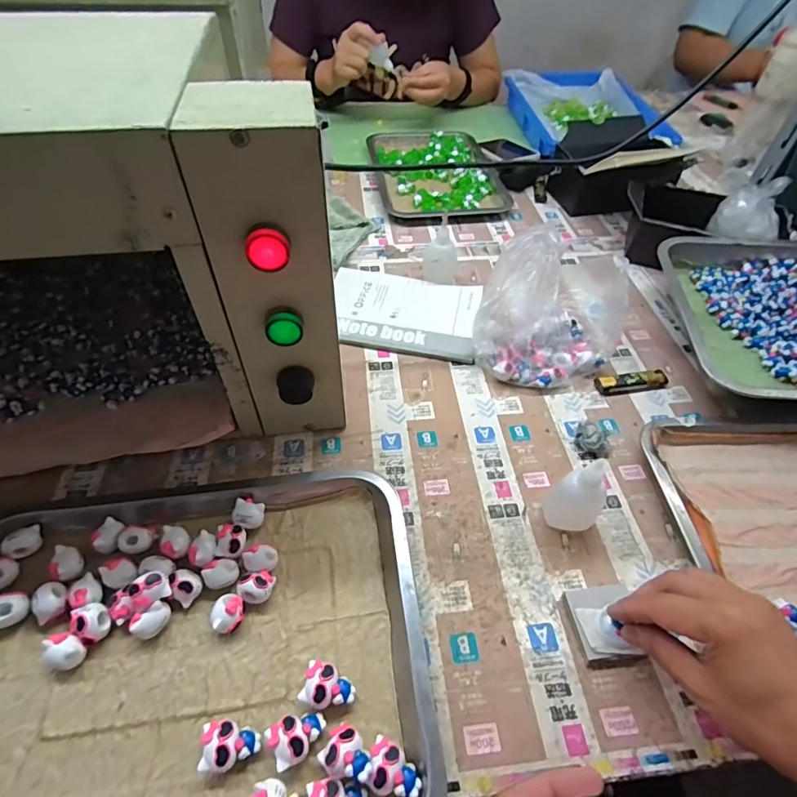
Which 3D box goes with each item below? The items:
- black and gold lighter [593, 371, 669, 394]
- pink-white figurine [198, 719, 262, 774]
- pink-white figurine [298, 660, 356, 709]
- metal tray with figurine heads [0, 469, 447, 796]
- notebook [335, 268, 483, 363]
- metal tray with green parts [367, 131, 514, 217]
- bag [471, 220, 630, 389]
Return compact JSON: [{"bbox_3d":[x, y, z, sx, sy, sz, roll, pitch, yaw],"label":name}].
[{"bbox_3d":[0.261,-0.018,0.523,0.079,0.013,0.020,-7,51,-7],"label":"black and gold lighter"},{"bbox_3d":[-0.105,0.216,0.290,0.033,0.022,0.025,0,50,-2],"label":"pink-white figurine"},{"bbox_3d":[-0.046,0.193,0.312,0.034,0.021,0.024,11,51,7],"label":"pink-white figurine"},{"bbox_3d":[-0.154,0.178,0.322,0.337,0.032,0.267,-6,52,-6],"label":"metal tray with figurine heads"},{"bbox_3d":[0.006,-0.113,0.593,0.186,0.007,0.139,8,50,5],"label":"notebook"},{"bbox_3d":[0.060,-0.426,0.851,0.206,0.019,0.318,-7,51,-8],"label":"metal tray with green parts"},{"bbox_3d":[0.173,-0.119,0.543,0.160,0.102,0.200,4,50,2],"label":"bag"}]

